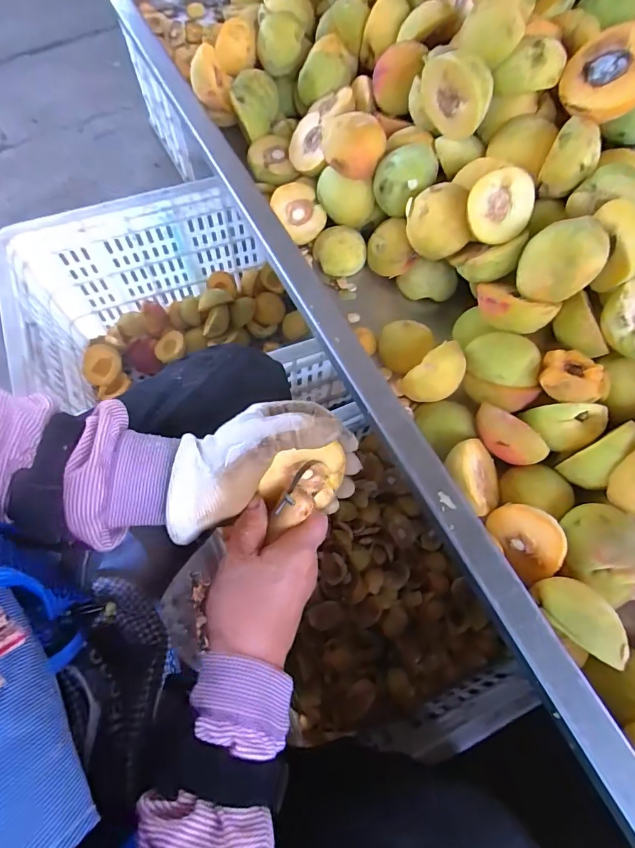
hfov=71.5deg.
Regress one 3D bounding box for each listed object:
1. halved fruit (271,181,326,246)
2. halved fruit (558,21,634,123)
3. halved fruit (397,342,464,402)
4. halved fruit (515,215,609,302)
[{"bbox_3d":[-0.021,-0.218,0.462,0.054,0.030,0.054,-2,96,-16],"label":"halved fruit"},{"bbox_3d":[0.239,-0.278,0.361,0.068,0.036,0.068,-20,74,29],"label":"halved fruit"},{"bbox_3d":[0.097,-0.039,0.363,0.037,0.057,0.019,40,30,-7],"label":"halved fruit"},{"bbox_3d":[0.190,-0.128,0.346,0.056,0.065,0.028,52,35,12],"label":"halved fruit"}]

